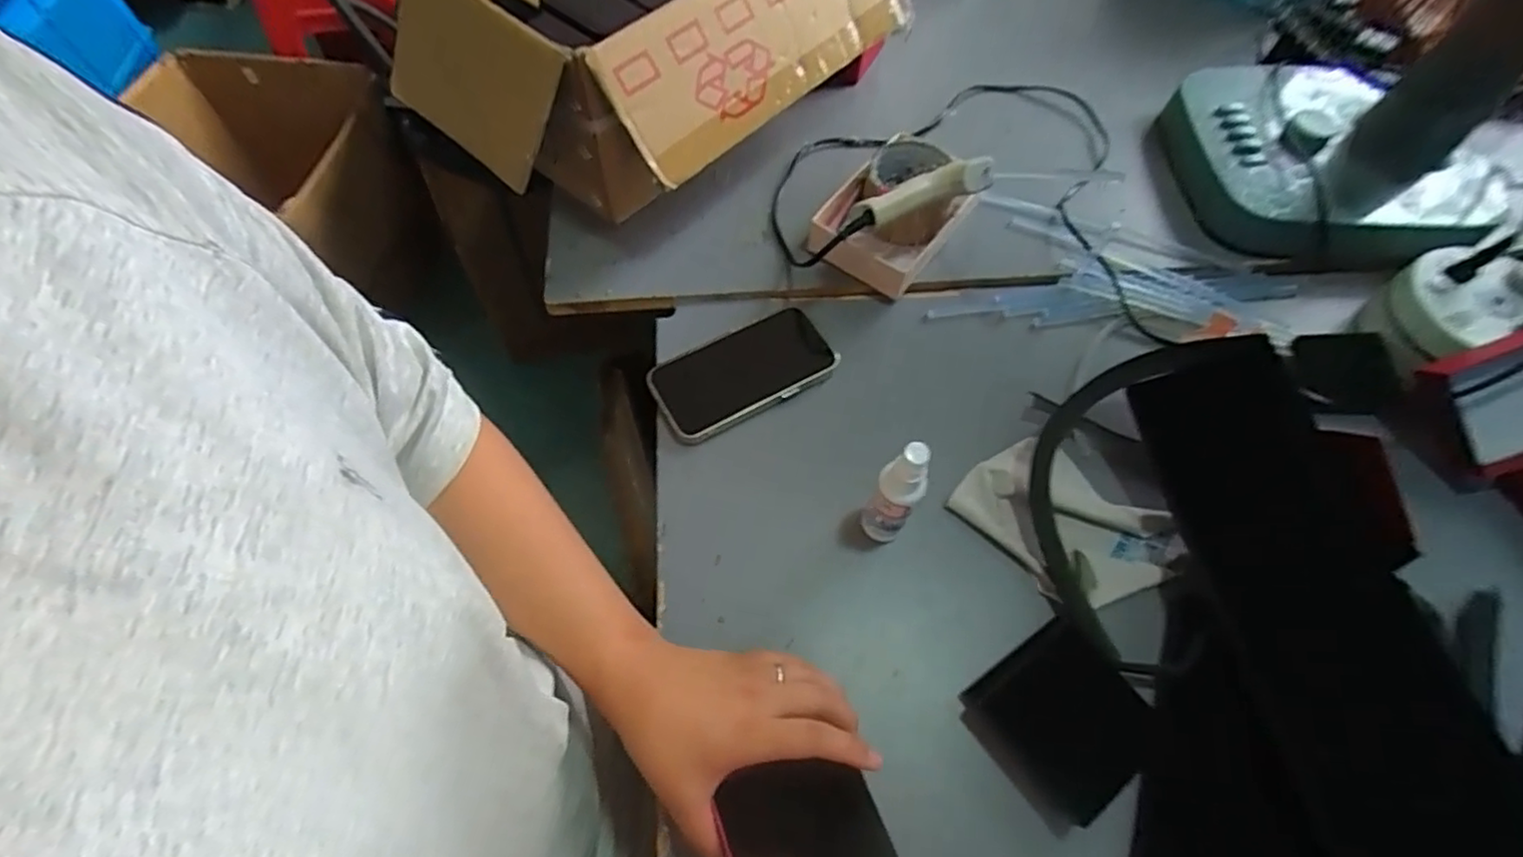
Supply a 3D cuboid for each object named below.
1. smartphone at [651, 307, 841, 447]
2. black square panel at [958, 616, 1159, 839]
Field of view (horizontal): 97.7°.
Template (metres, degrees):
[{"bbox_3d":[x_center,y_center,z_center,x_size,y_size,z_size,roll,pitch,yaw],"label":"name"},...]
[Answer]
[{"bbox_3d":[-0.016,-0.048,0.542,0.146,0.017,0.079,-28,64,-14],"label":"smartphone"},{"bbox_3d":[0.188,0.181,0.415,0.098,0.013,0.092,-36,52,-9],"label":"black square panel"}]

